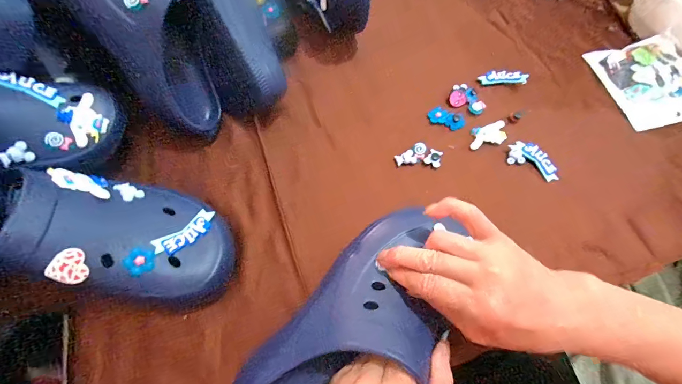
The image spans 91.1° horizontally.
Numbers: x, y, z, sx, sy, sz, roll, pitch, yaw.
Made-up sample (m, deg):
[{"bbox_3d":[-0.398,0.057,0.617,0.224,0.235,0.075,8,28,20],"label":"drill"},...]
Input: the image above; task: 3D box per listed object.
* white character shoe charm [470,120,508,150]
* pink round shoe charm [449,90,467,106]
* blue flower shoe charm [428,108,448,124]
[{"bbox_3d":[0.193,-0.076,0.438,0.052,0.008,0.035,-9,64,-4],"label":"white character shoe charm"},{"bbox_3d":[0.162,-0.130,0.465,0.025,0.004,0.023,-41,70,-17],"label":"pink round shoe charm"},{"bbox_3d":[0.131,-0.104,0.452,0.024,0.006,0.024,0,64,1],"label":"blue flower shoe charm"}]

